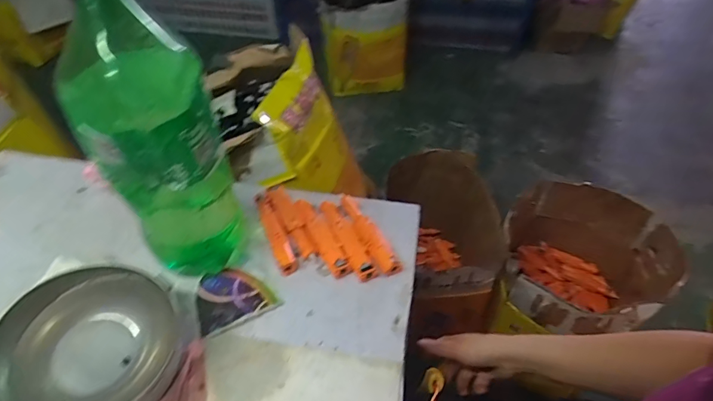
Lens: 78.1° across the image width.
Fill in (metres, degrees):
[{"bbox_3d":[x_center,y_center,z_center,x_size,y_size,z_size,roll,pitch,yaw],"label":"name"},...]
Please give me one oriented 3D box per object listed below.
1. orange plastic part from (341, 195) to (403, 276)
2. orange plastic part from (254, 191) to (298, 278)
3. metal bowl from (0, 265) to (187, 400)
[{"bbox_3d":[0.014,0.040,0.528,0.031,0.019,0.122,-22,53,-18],"label":"orange plastic part"},{"bbox_3d":[-0.098,0.038,0.525,0.022,0.013,0.117,-20,53,-16],"label":"orange plastic part"},{"bbox_3d":[-0.235,0.131,0.394,0.143,0.048,0.145,36,57,-10],"label":"metal bowl"}]

